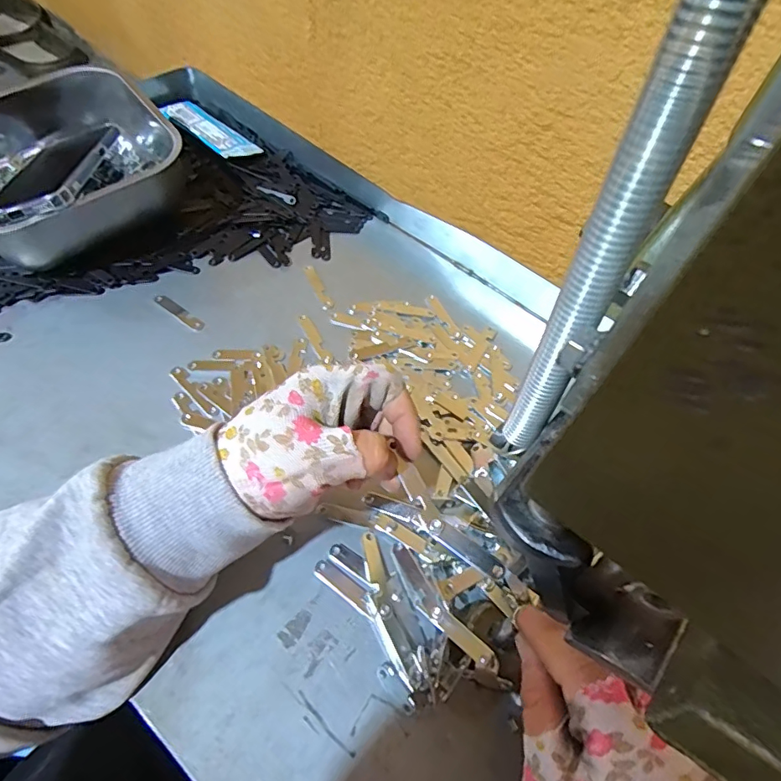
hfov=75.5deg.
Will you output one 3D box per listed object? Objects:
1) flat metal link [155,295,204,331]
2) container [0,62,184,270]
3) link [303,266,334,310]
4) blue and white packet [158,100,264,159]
[{"bbox_3d":[-0.175,-0.066,0.415,0.055,0.007,0.010,34,60,16],"label":"flat metal link"},{"bbox_3d":[-0.283,-0.196,0.443,0.180,0.075,0.184,-35,66,-25],"label":"container"},{"bbox_3d":[-0.065,-0.093,0.447,0.010,0.004,0.056,-19,60,-17],"label":"link"},{"bbox_3d":[-0.190,-0.273,0.525,0.121,0.005,0.045,37,53,16],"label":"blue and white packet"}]

